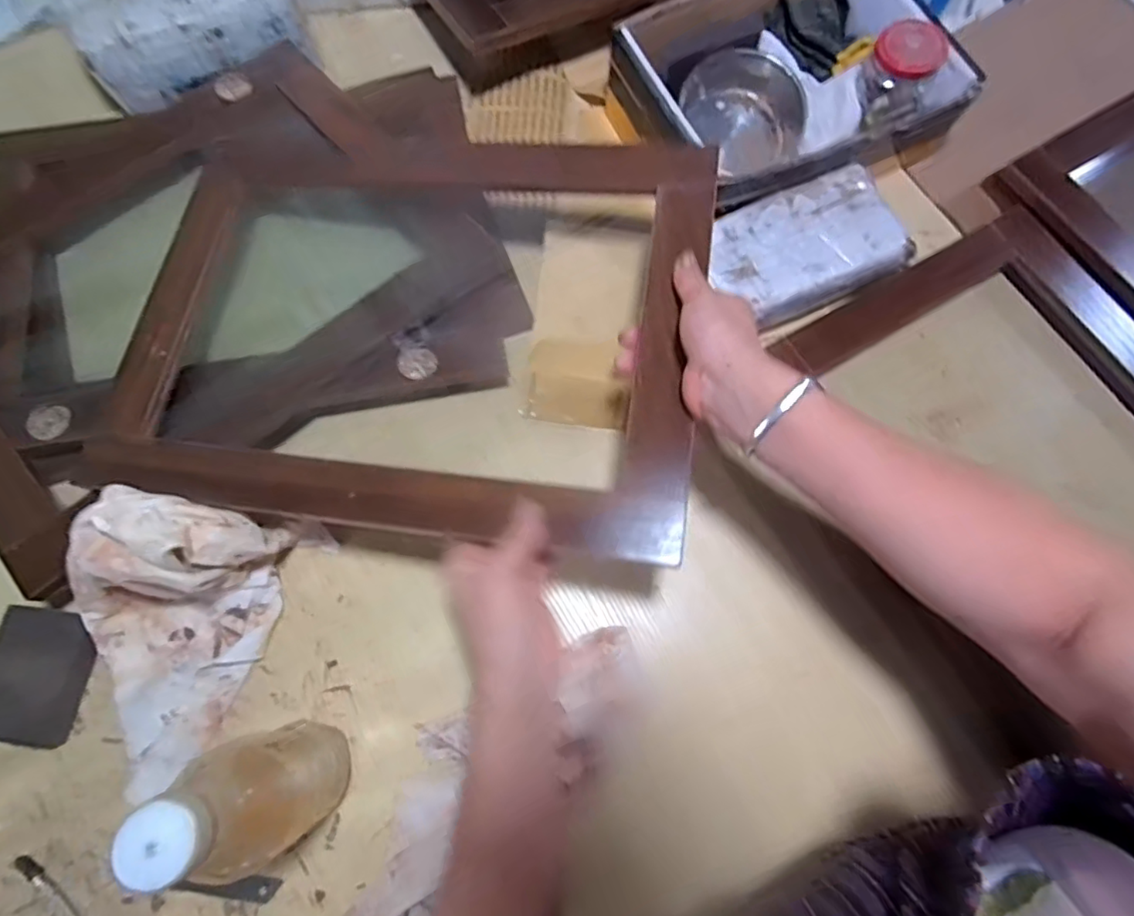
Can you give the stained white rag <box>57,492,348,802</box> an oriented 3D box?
[{"bbox_3d":[-0.311,0.122,0.441,0.127,0.121,0.216,26,74,7],"label":"stained white rag"}]

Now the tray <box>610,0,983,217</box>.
[{"bbox_3d":[0.228,-0.380,0.604,0.319,0.086,0.231,-27,75,-9],"label":"tray"}]

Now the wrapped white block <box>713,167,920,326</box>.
[{"bbox_3d":[0.221,-0.196,0.570,0.198,0.049,0.109,-26,75,-8],"label":"wrapped white block"}]

